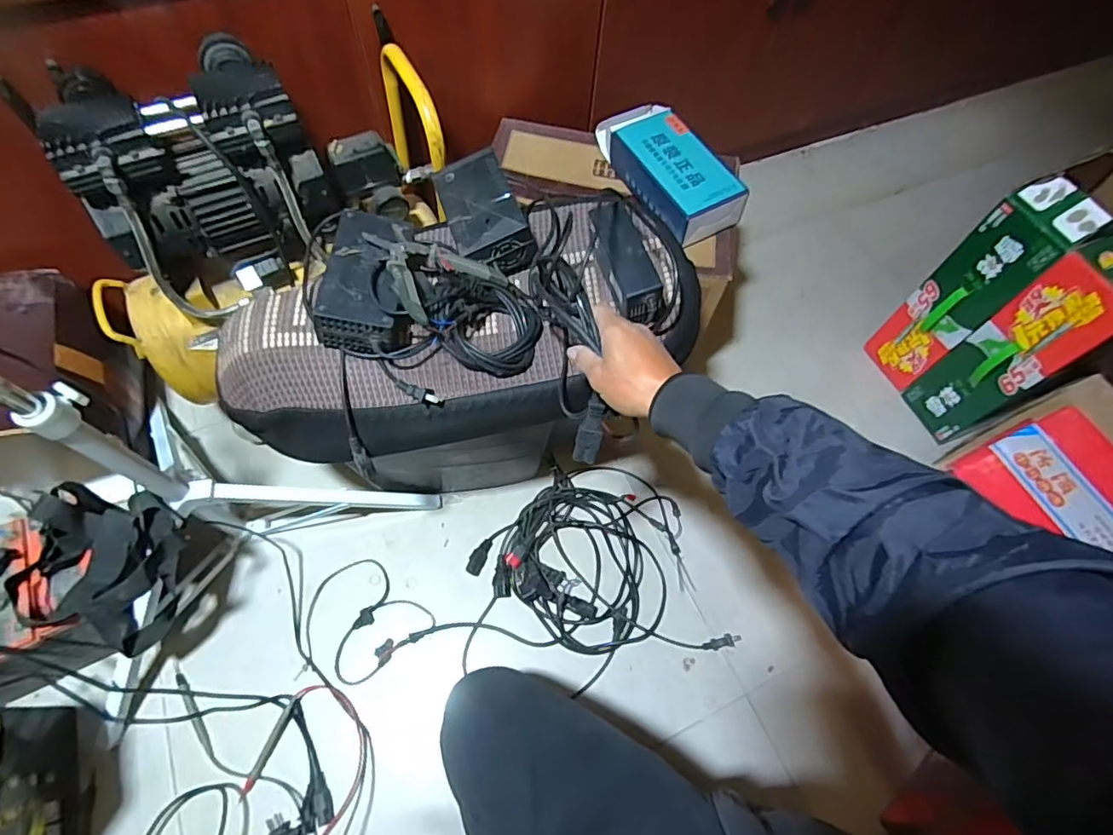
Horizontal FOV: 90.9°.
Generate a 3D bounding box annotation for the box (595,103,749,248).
[{"bbox_3d":[0.185,-0.417,0.905,0.122,0.072,0.275,-22,66,-15],"label":"box"}]

